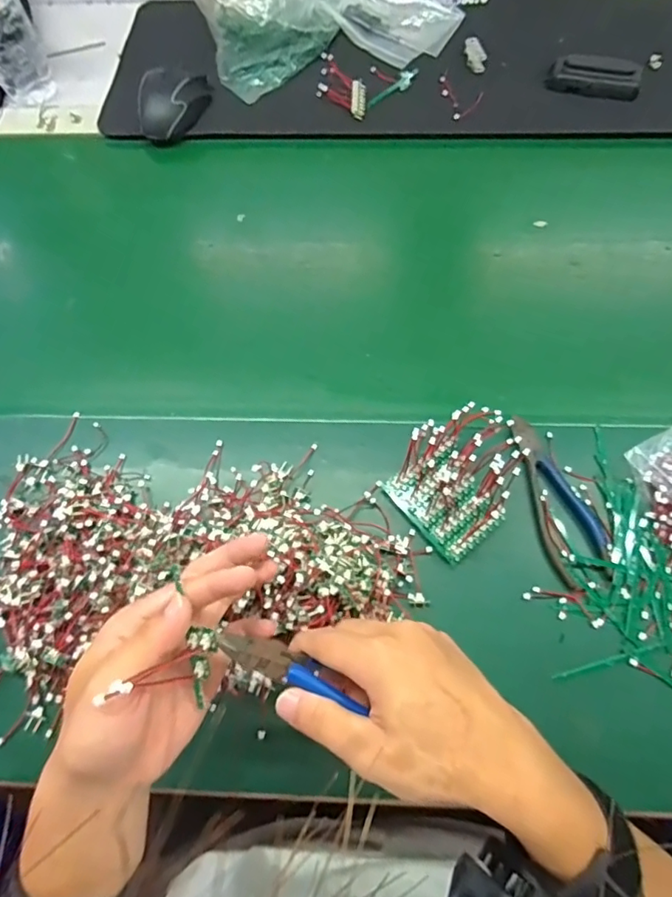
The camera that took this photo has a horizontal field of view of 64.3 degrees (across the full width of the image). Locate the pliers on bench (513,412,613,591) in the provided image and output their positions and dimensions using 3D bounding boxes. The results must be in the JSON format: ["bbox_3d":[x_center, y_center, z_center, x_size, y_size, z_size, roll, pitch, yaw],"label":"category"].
[{"bbox_3d":[0.184,0.041,0.446,0.051,0.015,0.142,-18,67,-5],"label":"pliers on bench"}]

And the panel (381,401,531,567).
[{"bbox_3d":[0.107,0.018,0.435,0.114,0.053,0.093,-38,70,-13],"label":"panel"}]

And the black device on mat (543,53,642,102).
[{"bbox_3d":[0.315,-0.452,0.651,0.105,0.027,0.036,13,68,8],"label":"black device on mat"}]

